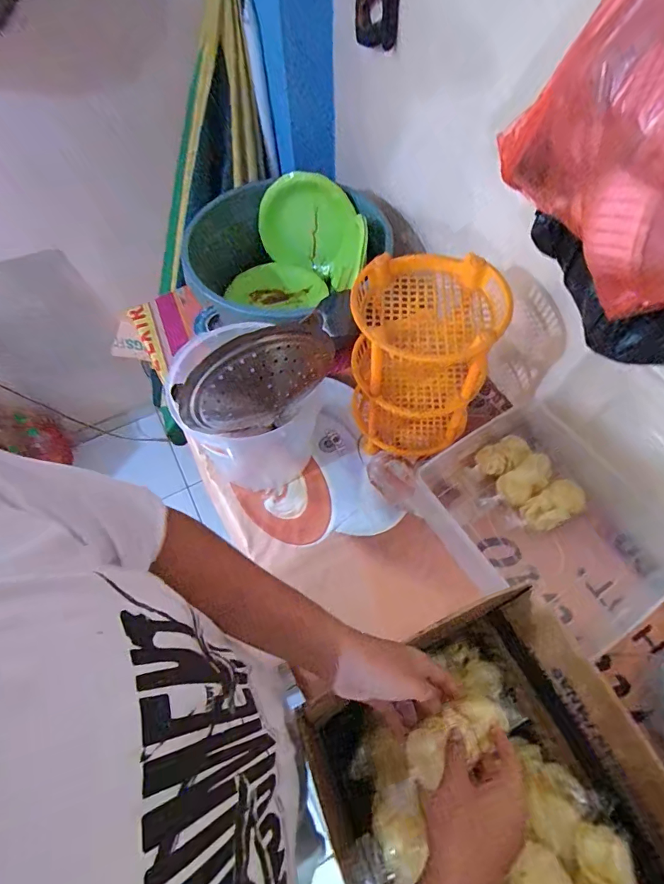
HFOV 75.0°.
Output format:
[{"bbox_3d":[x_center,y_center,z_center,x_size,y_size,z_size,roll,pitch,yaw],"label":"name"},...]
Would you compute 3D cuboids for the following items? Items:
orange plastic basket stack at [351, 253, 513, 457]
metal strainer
[{"bbox_3d":[0.148,-0.139,0.763,0.207,0.312,0.201,-9,61,-2],"label":"orange plastic basket stack"},{"bbox_3d":[-0.097,-0.075,0.573,0.210,0.182,0.041,-18,61,-7],"label":"metal strainer"}]

